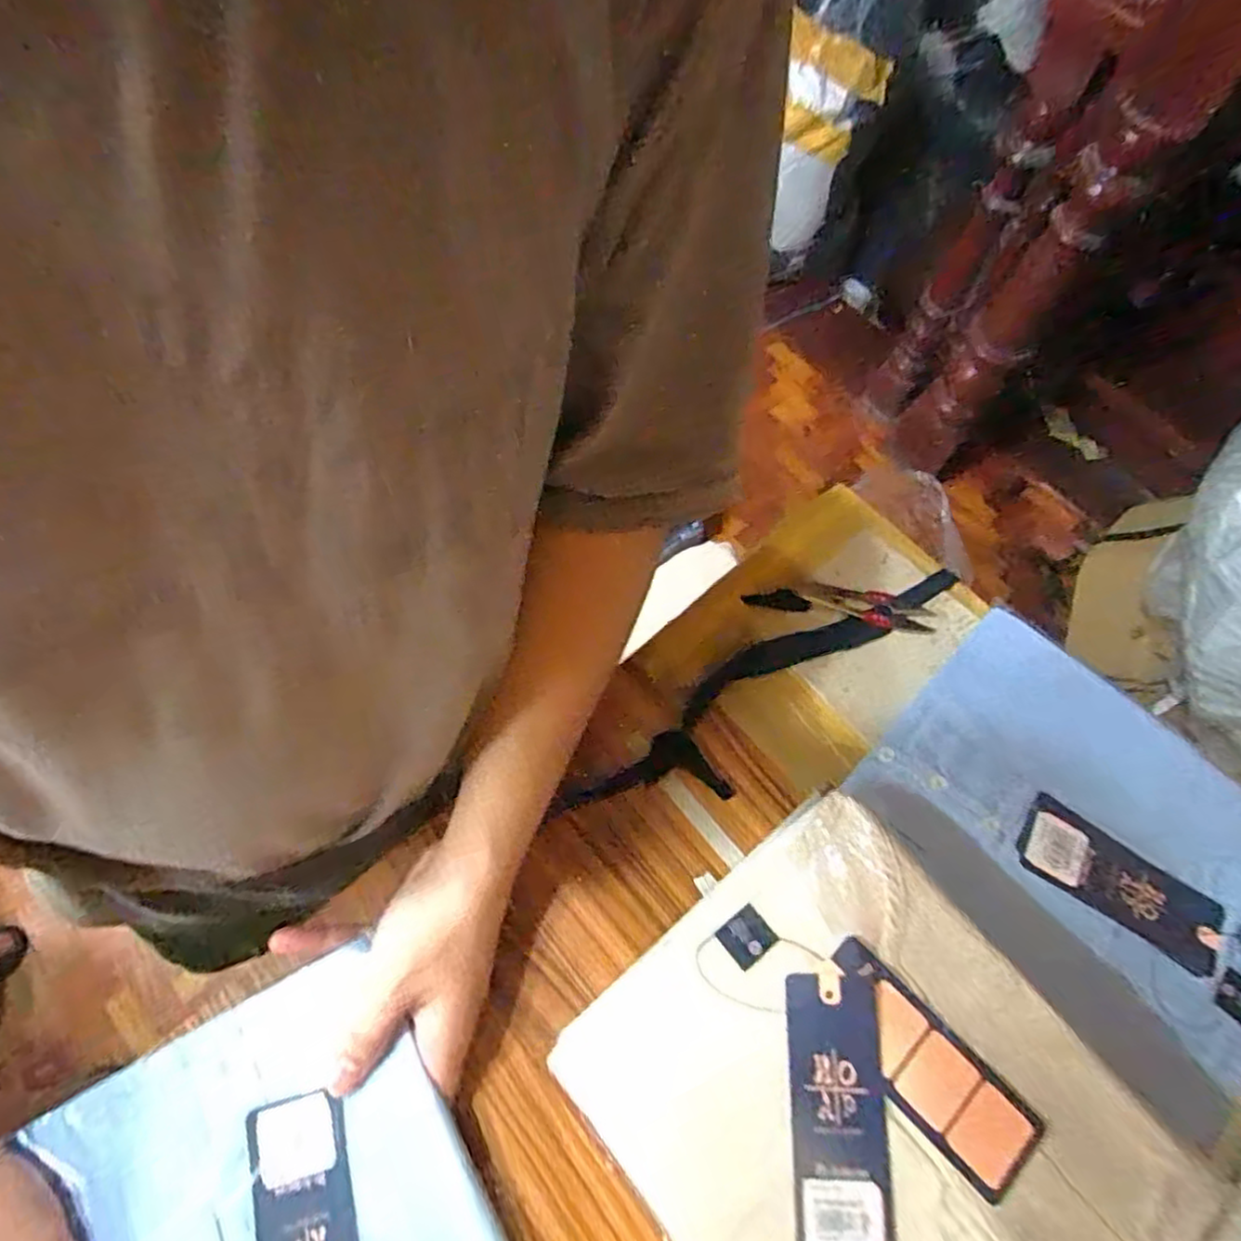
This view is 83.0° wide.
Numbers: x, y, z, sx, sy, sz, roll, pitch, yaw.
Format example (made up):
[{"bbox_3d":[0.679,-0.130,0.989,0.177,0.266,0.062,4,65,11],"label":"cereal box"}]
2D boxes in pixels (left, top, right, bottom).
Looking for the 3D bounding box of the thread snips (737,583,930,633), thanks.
[{"bbox_3d":[0.159,-0.012,0.510,0.132,0.009,0.025,9,65,2],"label":"thread snips"}]

